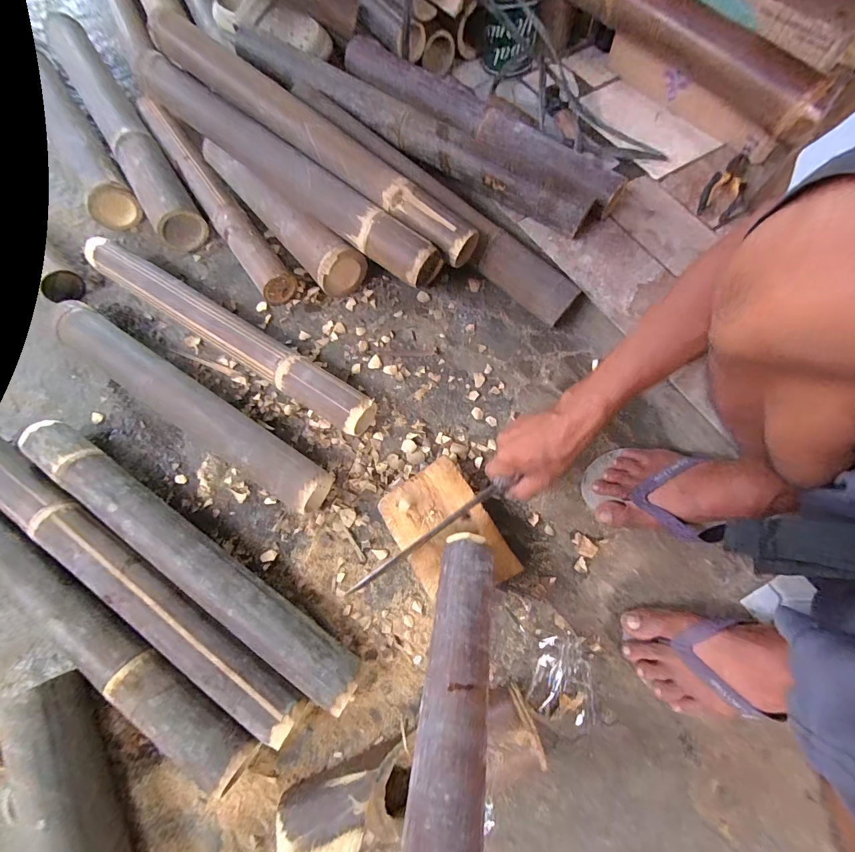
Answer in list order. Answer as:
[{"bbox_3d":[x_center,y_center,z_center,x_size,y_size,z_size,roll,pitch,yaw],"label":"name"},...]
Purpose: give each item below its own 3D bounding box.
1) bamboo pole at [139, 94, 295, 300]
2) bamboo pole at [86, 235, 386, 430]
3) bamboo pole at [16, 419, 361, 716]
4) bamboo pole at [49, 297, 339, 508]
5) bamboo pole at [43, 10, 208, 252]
[{"bbox_3d":[-0.380,-0.410,0.693,0.058,0.060,0.508,-34,75,-11],"label":"bamboo pole"},{"bbox_3d":[-0.311,-0.145,0.599,0.538,0.059,0.065,31,74,11],"label":"bamboo pole"},{"bbox_3d":[-0.308,0.155,0.503,0.540,0.059,0.062,33,74,11],"label":"bamboo pole"},{"bbox_3d":[-0.350,-0.037,0.564,0.502,0.059,0.065,32,74,11],"label":"bamboo pole"},{"bbox_3d":[-0.574,-0.571,0.742,0.085,0.072,0.623,-31,74,-10],"label":"bamboo pole"}]

